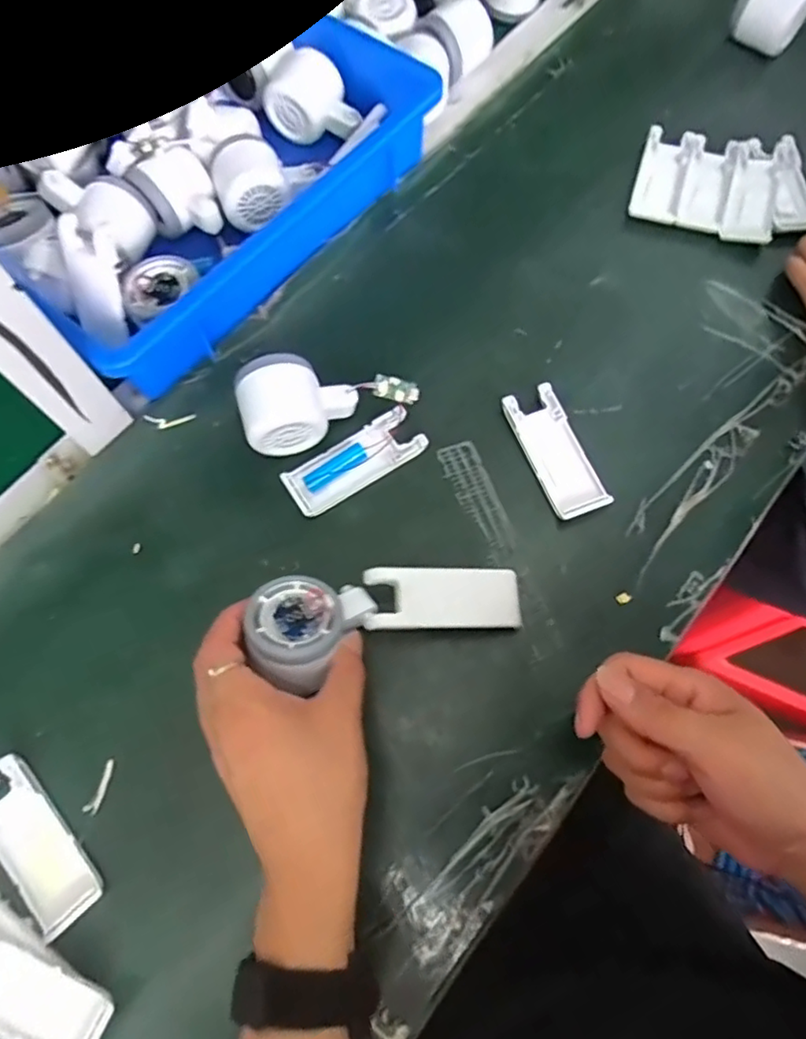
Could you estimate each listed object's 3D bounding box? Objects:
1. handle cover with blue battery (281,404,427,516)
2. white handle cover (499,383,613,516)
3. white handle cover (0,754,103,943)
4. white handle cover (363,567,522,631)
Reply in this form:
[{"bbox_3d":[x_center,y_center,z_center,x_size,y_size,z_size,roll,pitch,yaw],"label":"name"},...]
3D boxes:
[{"bbox_3d":[-0.035,-0.042,0.456,0.102,0.014,0.040,-31,69,-10],"label":"handle cover with blue battery"},{"bbox_3d":[0.110,-0.050,0.453,0.040,0.013,0.101,-21,68,-6],"label":"white handle cover"},{"bbox_3d":[-0.221,0.194,0.374,0.038,0.010,0.101,-39,71,-13],"label":"white handle cover"},{"bbox_3d":[0.026,0.051,0.401,0.100,0.007,0.038,2,84,-10],"label":"white handle cover"}]

